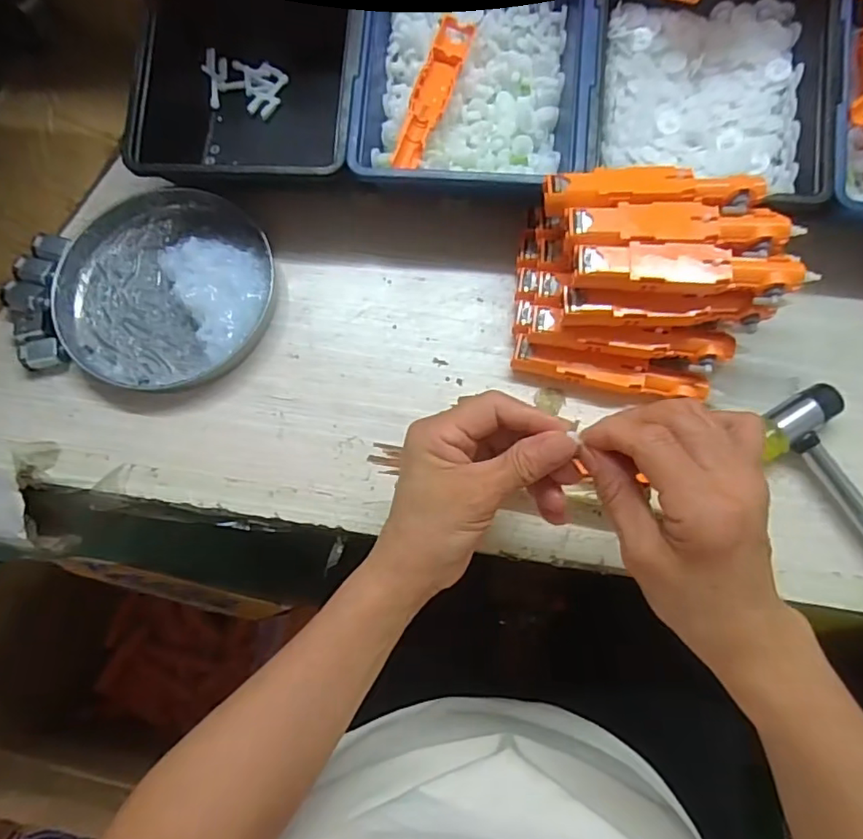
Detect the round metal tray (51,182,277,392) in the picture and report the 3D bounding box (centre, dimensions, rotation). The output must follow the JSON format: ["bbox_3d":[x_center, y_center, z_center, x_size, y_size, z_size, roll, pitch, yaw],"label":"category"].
[{"bbox_3d":[-0.181,-0.094,0.387,0.143,0.019,0.154,0,77,2],"label":"round metal tray"}]

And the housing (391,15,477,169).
[{"bbox_3d":[0.000,-0.212,0.373,0.024,0.011,0.117,17,77,6],"label":"housing"}]

